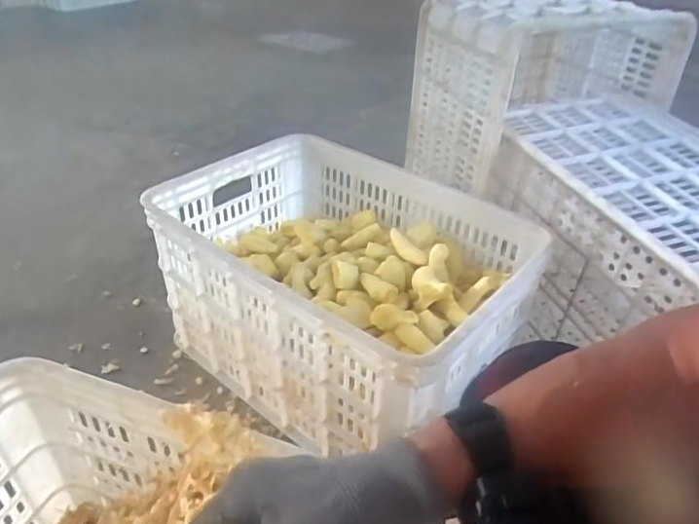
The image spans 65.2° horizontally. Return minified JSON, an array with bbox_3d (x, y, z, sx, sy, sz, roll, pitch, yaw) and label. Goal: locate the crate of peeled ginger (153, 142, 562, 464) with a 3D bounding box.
[{"bbox_3d":[-0.016,0.042,0.855,0.521,0.286,0.361,29,44,32],"label":"crate of peeled ginger"}]

